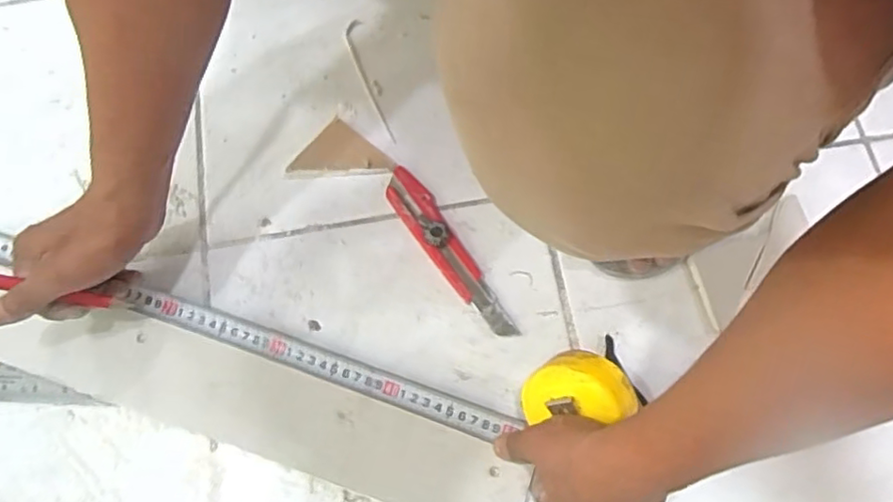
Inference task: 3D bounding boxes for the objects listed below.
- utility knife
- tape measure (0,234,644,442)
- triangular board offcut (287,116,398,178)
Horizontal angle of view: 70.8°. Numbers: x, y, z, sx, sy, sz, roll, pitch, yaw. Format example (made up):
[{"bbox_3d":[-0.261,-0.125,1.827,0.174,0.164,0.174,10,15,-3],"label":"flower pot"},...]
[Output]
[{"bbox_3d":[0.002,-0.001,0.536,0.032,0.022,0.175,-34,74,-9],"label":"utility knife"},{"bbox_3d":[-0.137,0.068,0.503,0.549,0.076,0.073,10,72,14],"label":"tape measure"},{"bbox_3d":[-0.097,-0.075,0.560,0.073,0.009,0.069,39,77,13],"label":"triangular board offcut"}]

